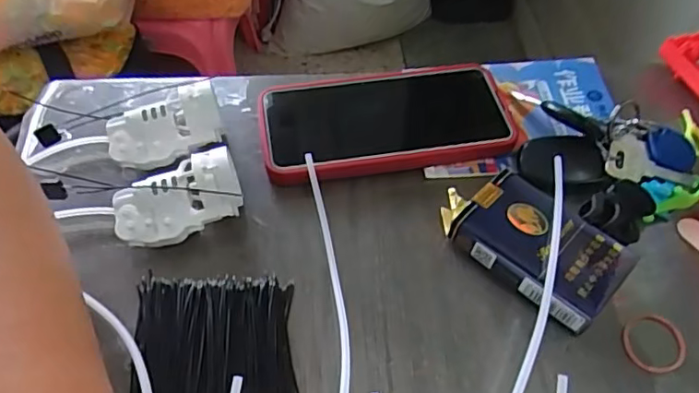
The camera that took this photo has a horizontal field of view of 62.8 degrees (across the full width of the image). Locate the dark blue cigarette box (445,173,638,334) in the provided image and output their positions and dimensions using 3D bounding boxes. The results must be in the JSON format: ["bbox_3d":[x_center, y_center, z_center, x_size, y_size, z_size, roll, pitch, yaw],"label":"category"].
[{"bbox_3d":[0.104,0.029,0.312,0.083,0.025,0.052,38,61,24],"label":"dark blue cigarette box"}]

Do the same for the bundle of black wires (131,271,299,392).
[{"bbox_3d":[-0.067,0.076,0.283,0.076,0.010,0.079,-5,54,-5],"label":"bundle of black wires"}]

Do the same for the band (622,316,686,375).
[{"bbox_3d":[0.157,0.075,0.294,0.033,0.006,0.029,-17,55,-13],"label":"band"}]

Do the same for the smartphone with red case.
[{"bbox_3d":[0.023,-0.050,0.375,0.157,0.018,0.078,-9,54,-7],"label":"smartphone with red case"}]

